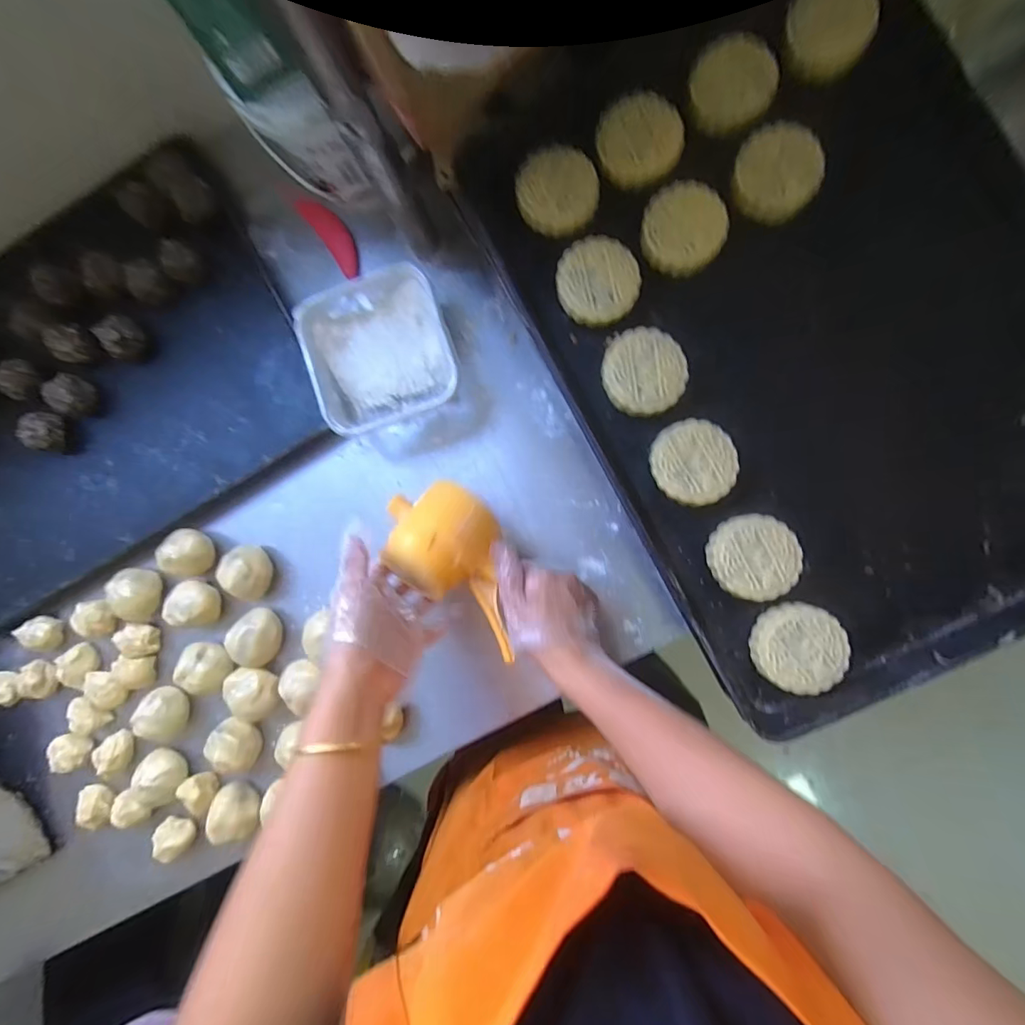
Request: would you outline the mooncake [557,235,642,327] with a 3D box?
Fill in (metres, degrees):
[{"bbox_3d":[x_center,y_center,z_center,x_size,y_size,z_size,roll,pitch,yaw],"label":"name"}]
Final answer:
[{"bbox_3d":[0.077,-0.209,0.439,0.070,0.021,0.075,0,91,5],"label":"mooncake"}]

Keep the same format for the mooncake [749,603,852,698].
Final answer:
[{"bbox_3d":[0.245,0.116,0.416,0.068,0.025,0.070,-6,90,5],"label":"mooncake"}]

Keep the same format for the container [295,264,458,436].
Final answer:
[{"bbox_3d":[-0.147,-0.182,0.550,0.151,0.058,0.167,-18,89,5],"label":"container"}]

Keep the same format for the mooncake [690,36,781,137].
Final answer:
[{"bbox_3d":[0.194,-0.376,0.427,0.076,0.017,0.069,-16,89,5],"label":"mooncake"}]

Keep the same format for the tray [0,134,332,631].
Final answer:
[{"bbox_3d":[-0.549,-0.130,0.594,0.602,0.040,0.393,-27,88,5],"label":"tray"}]

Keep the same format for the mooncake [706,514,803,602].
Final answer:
[{"bbox_3d":[0.209,0.038,0.423,0.070,0.026,0.070,0,91,5],"label":"mooncake"}]

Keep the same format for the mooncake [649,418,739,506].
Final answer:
[{"bbox_3d":[0.159,-0.044,0.433,0.068,0.032,0.073,0,91,5],"label":"mooncake"}]

